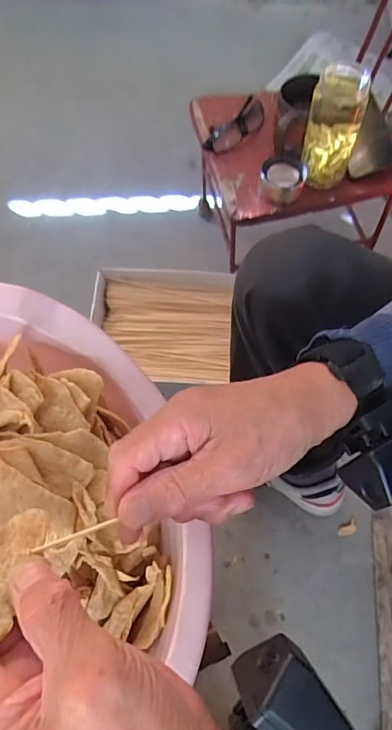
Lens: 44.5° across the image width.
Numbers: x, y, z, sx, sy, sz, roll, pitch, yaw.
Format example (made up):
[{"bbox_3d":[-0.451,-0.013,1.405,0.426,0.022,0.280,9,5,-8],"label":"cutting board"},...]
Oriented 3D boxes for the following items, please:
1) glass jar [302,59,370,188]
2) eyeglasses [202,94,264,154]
[{"bbox_3d":[0.196,-0.337,0.684,0.071,0.148,0.071,0,64,-1],"label":"glass jar"},{"bbox_3d":[0.064,-0.375,0.760,0.042,0.029,0.141,32,68,14],"label":"eyeglasses"}]

